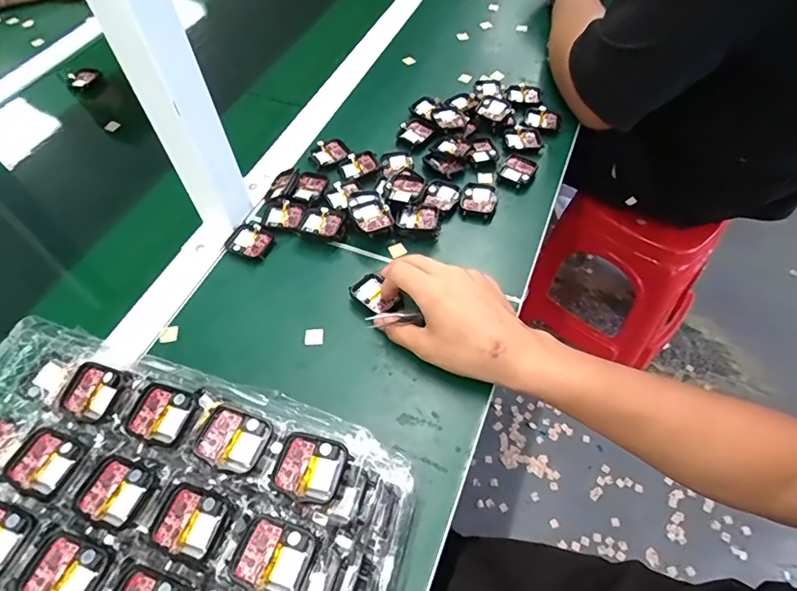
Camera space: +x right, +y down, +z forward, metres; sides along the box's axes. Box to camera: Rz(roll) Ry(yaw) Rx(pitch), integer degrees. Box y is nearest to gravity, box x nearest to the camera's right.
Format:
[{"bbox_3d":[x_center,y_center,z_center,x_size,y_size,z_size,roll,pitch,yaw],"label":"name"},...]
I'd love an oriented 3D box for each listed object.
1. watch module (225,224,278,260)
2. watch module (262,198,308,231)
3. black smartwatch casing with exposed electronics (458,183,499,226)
[{"bbox_3d":[-0.151,-0.056,0.501,0.047,0.004,0.038,25,60,18],"label":"watch module"},{"bbox_3d":[-0.121,-0.088,0.519,0.044,0.007,0.035,10,56,9],"label":"watch module"},{"bbox_3d":[0.087,-0.101,0.531,0.039,0.012,0.051,10,56,9],"label":"black smartwatch casing with exposed electronics"}]

